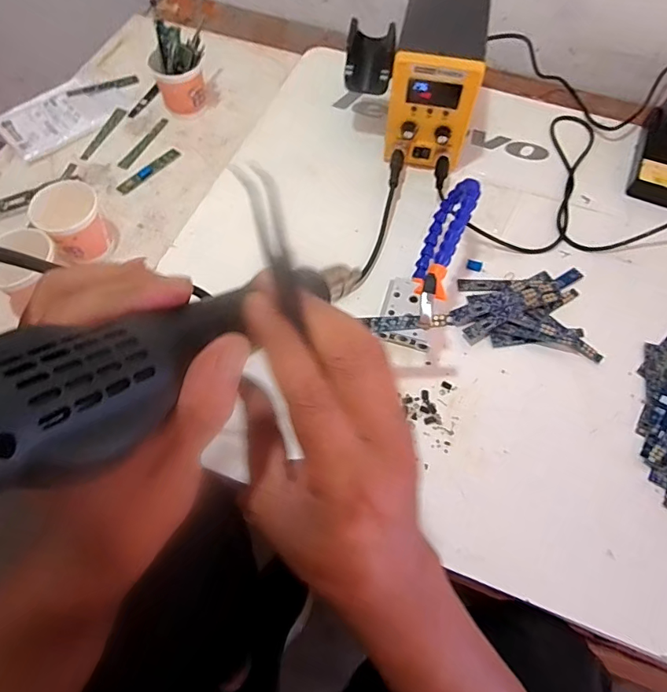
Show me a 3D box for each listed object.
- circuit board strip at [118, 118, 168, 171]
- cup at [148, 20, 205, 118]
[{"bbox_3d":[-0.255,-0.274,0.649,0.015,0.004,0.103,22,65,11],"label":"circuit board strip"},{"bbox_3d":[-0.197,-0.356,0.635,0.062,0.094,0.066,0,63,1],"label":"cup"}]

